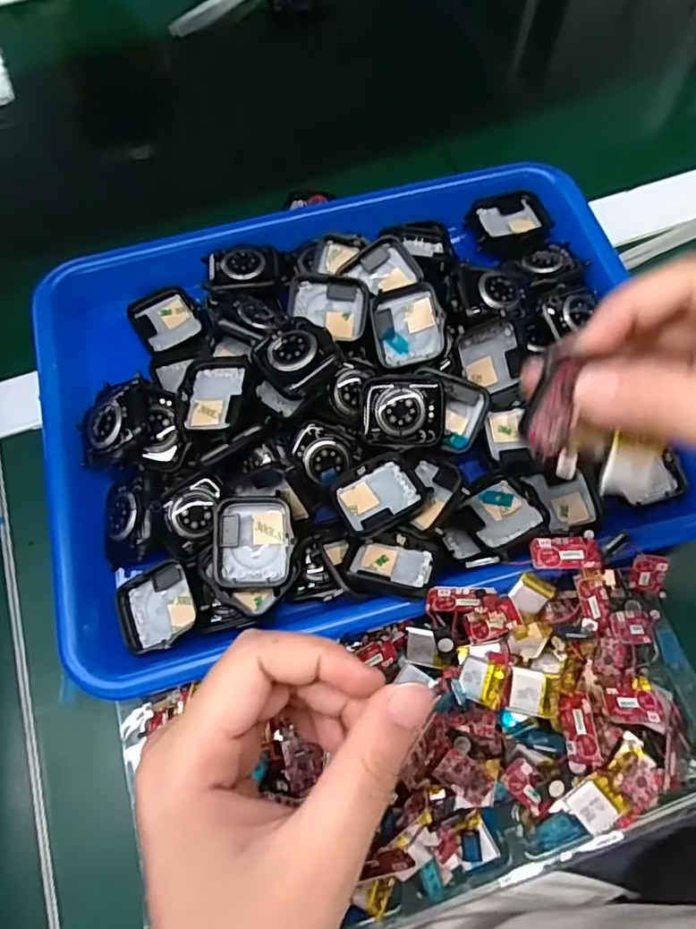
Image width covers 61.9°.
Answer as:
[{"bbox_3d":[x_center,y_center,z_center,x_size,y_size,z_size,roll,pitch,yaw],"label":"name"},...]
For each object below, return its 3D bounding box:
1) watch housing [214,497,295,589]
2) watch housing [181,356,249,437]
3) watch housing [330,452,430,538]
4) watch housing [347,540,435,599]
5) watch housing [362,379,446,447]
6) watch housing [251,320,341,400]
[{"bbox_3d":[-0.044,0.035,0.269,0.036,0.010,0.041,-5,67,0],"label":"watch housing"},{"bbox_3d":[-0.066,-0.035,0.290,0.034,0.017,0.044,3,67,4],"label":"watch housing"},{"bbox_3d":[0.015,0.014,0.282,0.041,0.010,0.035,-26,68,-8],"label":"watch housing"},{"bbox_3d":[0.020,0.049,0.267,0.036,0.011,0.033,8,27,11],"label":"watch housing"},{"bbox_3d":[0.027,-0.026,0.287,0.040,0.008,0.033,3,89,8],"label":"watch housing"},{"bbox_3d":[-0.026,-0.054,0.281,0.035,0.007,0.040,-42,63,0],"label":"watch housing"}]

